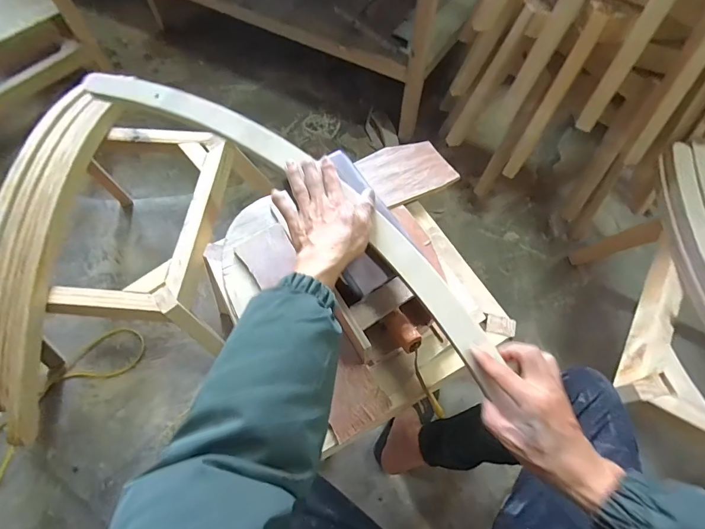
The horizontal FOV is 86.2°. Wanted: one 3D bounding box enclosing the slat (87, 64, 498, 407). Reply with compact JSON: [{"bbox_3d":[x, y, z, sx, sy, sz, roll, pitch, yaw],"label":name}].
[{"bbox_3d":[-0.118,-0.125,0.546,0.771,0.018,0.103,37,88,16],"label":"slat"}]

